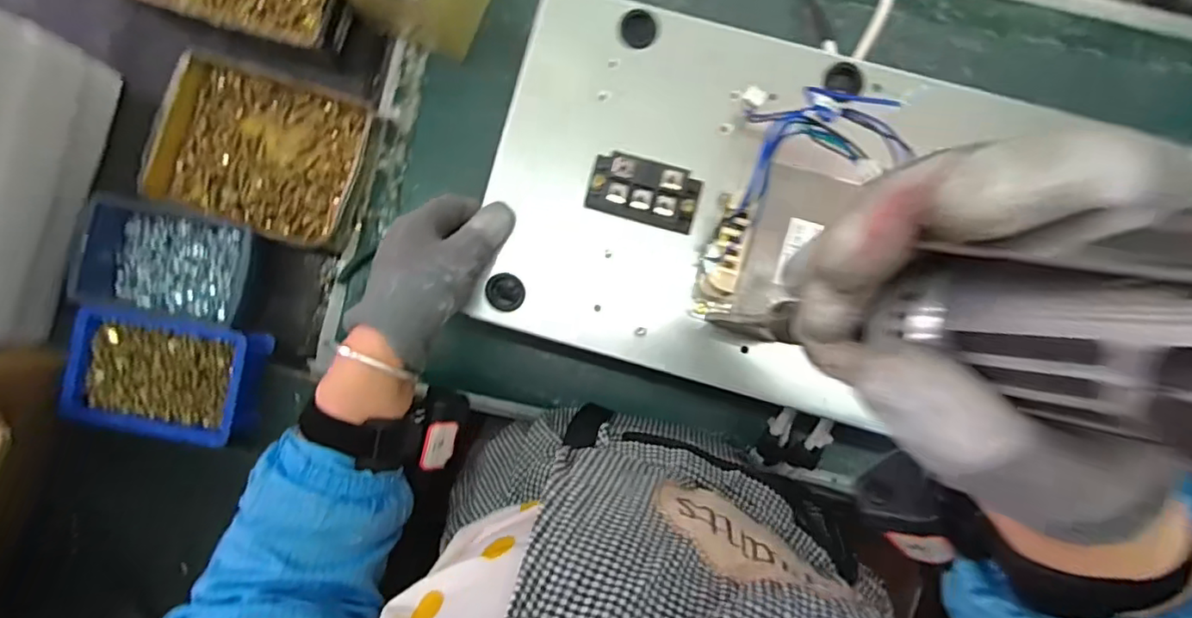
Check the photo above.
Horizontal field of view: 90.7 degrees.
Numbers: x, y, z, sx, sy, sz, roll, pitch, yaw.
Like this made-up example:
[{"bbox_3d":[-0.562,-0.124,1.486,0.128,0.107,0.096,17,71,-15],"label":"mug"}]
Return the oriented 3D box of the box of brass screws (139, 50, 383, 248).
[{"bbox_3d":[-0.301,-0.142,0.539,0.181,0.038,0.142,16,86,1],"label":"box of brass screws"}]

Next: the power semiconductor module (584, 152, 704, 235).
[{"bbox_3d":[0.033,-0.081,0.416,0.077,0.027,0.042,15,89,1],"label":"power semiconductor module"}]

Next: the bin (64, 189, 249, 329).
[{"bbox_3d":[-0.372,-0.040,0.522,0.143,0.046,0.095,12,87,1],"label":"bin"}]

